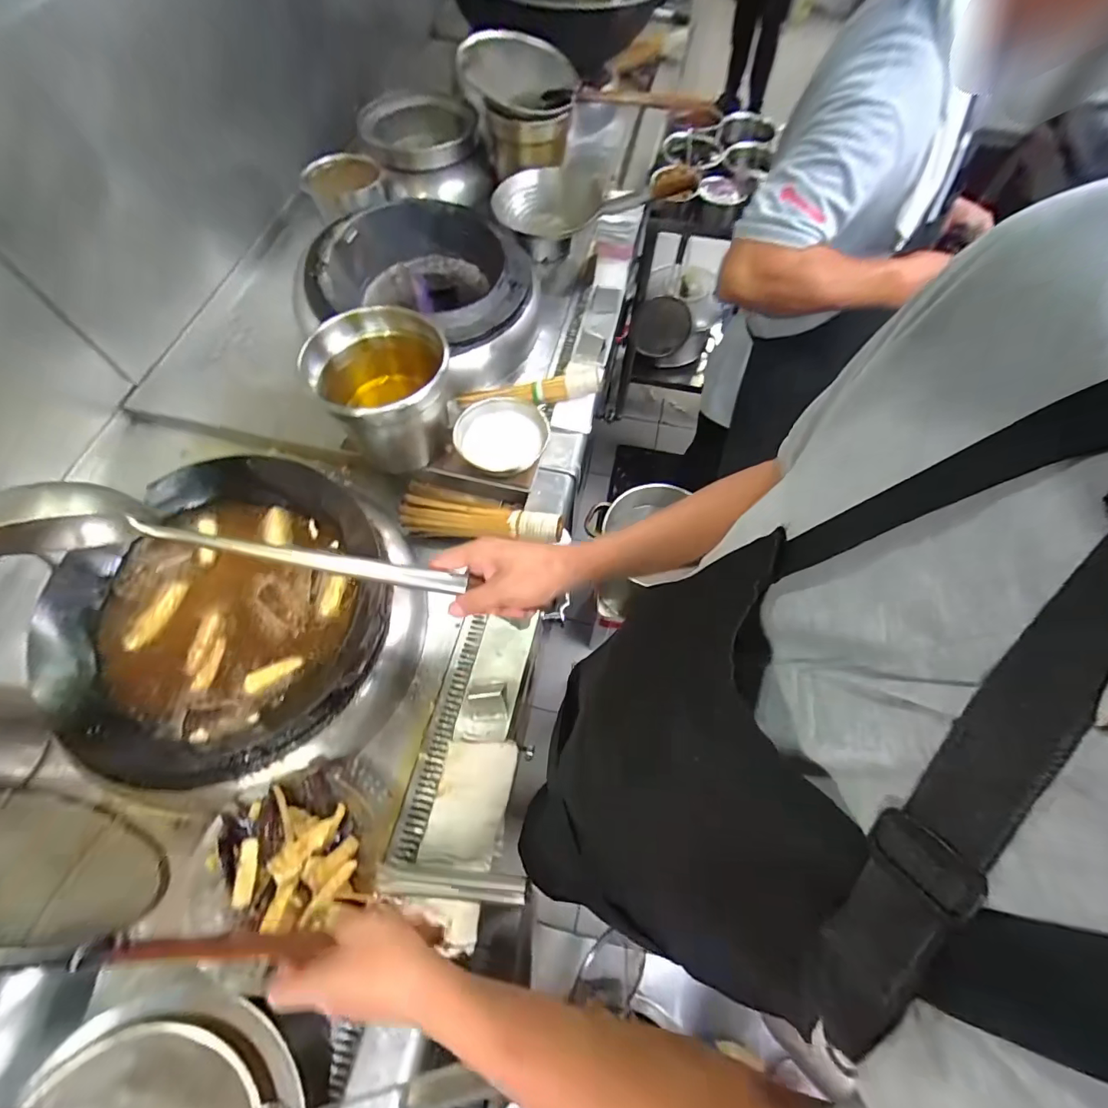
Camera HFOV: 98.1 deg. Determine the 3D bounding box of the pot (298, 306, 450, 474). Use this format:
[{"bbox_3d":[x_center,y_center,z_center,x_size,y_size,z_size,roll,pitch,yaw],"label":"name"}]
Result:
[{"bbox_3d":[-0.284,-0.280,0.860,0.209,0.230,0.204,0,64,0],"label":"pot"}]

